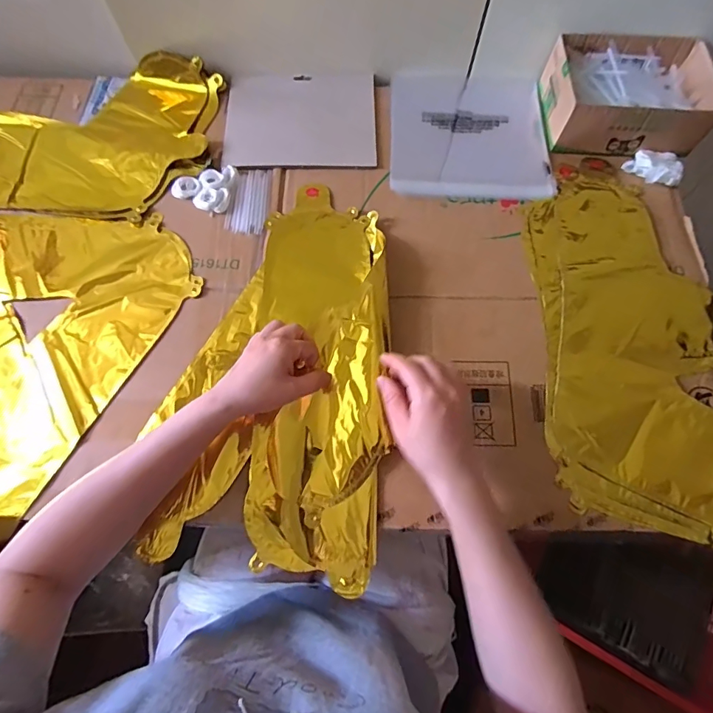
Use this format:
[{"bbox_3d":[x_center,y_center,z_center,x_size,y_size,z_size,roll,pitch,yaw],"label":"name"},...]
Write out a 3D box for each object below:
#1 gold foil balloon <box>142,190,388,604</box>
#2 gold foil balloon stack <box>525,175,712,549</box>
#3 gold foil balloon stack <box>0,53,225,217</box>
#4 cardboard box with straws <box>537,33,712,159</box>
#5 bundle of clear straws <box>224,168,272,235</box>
[{"bbox_3d":[-0.080,0.003,0.460,0.221,0.040,0.411,4,74,0],"label":"gold foil balloon"},{"bbox_3d":[0.314,-0.020,0.481,0.215,0.015,0.418,2,70,0],"label":"gold foil balloon stack"},{"bbox_3d":[-0.388,-0.284,0.555,0.392,0.022,0.229,3,70,0],"label":"gold foil balloon stack"},{"bbox_3d":[0.340,-0.331,0.554,0.190,0.065,0.141,3,70,0],"label":"cardboard box with straws"},{"bbox_3d":[-0.128,-0.189,0.526,0.046,0.007,0.092,5,70,1],"label":"bundle of clear straws"}]

